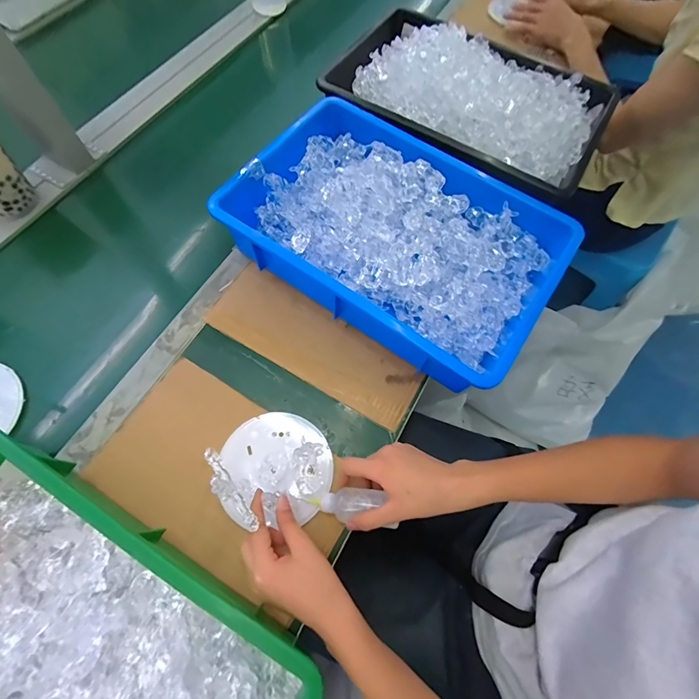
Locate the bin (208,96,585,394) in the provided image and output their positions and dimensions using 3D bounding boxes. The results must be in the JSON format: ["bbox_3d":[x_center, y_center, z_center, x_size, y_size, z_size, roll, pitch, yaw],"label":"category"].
[{"bbox_3d":[0.060,-0.149,0.506,0.418,0.093,0.271,33,70,12],"label":"bin"}]

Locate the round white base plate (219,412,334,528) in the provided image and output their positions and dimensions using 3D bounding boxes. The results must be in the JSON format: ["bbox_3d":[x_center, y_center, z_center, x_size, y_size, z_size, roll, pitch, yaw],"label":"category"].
[{"bbox_3d":[-0.081,0.130,0.420,0.118,0.013,0.121,2,59,-3],"label":"round white base plate"}]

